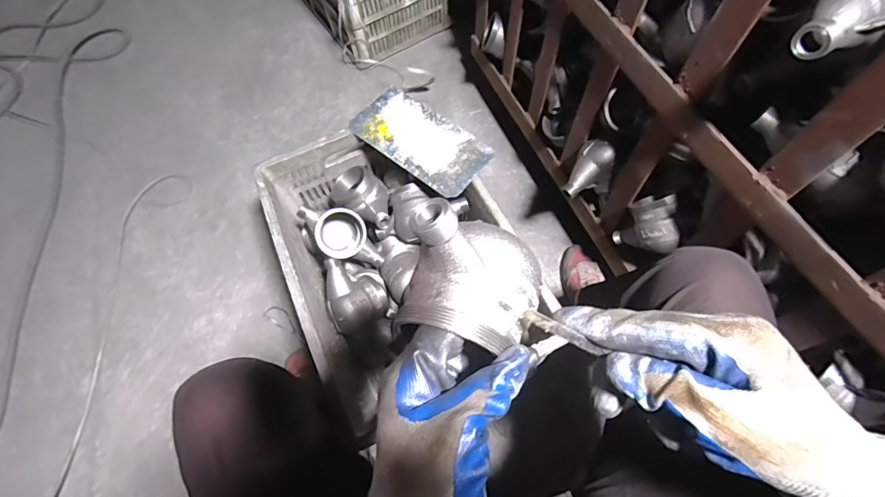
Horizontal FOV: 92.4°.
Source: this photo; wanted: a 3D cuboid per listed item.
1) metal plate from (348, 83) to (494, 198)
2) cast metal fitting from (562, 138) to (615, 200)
[{"bbox_3d":[-0.037,-0.186,0.718,0.235,0.008,0.123,37,72,17],"label":"metal plate"},{"bbox_3d":[0.253,-0.132,0.721,0.067,0.058,0.113,35,101,38],"label":"cast metal fitting"}]

